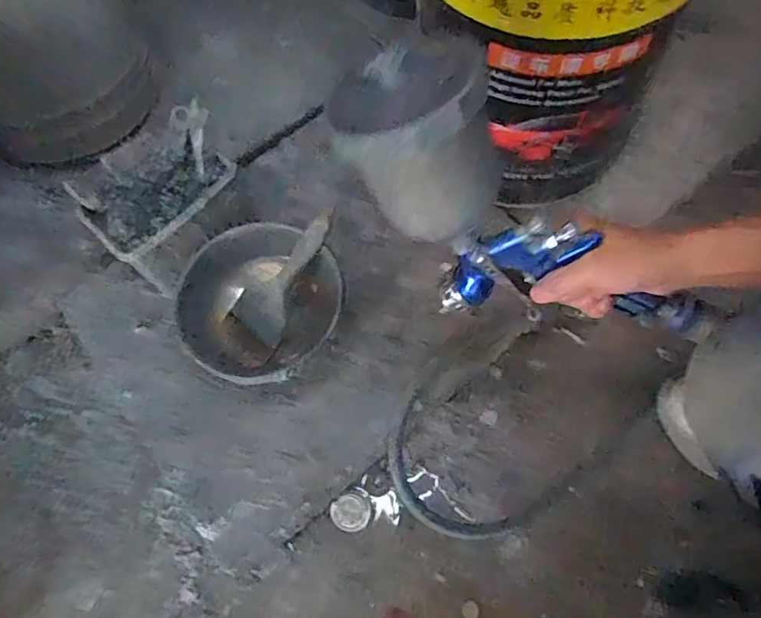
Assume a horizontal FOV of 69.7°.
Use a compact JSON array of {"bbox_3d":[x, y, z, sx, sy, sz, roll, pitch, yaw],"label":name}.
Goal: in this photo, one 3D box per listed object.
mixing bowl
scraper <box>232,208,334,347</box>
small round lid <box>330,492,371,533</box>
[{"bbox_3d":[-0.134,-0.003,0.598,0.153,0.075,0.167,-1,67,2],"label":"mixing bowl"},{"bbox_3d":[-0.097,-0.037,0.579,0.065,0.018,0.151,37,102,15],"label":"scraper"},{"bbox_3d":[-0.034,0.226,0.608,0.043,0.008,0.039,17,68,8],"label":"small round lid"}]

